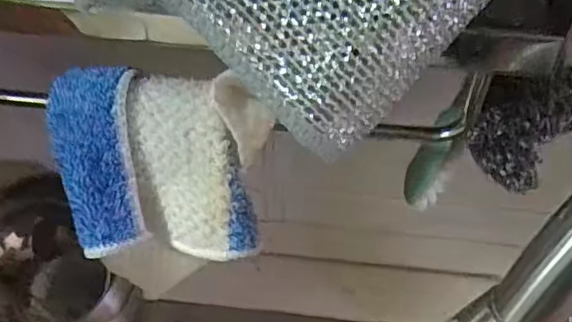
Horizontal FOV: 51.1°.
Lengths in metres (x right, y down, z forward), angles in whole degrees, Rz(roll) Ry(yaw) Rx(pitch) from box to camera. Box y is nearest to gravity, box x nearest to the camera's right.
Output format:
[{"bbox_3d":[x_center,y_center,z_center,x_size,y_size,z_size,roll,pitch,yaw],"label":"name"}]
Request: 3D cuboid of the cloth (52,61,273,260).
[{"bbox_3d":[-0.059,0.002,0.282,0.095,0.086,0.017,1,12,0],"label":"cloth"}]

